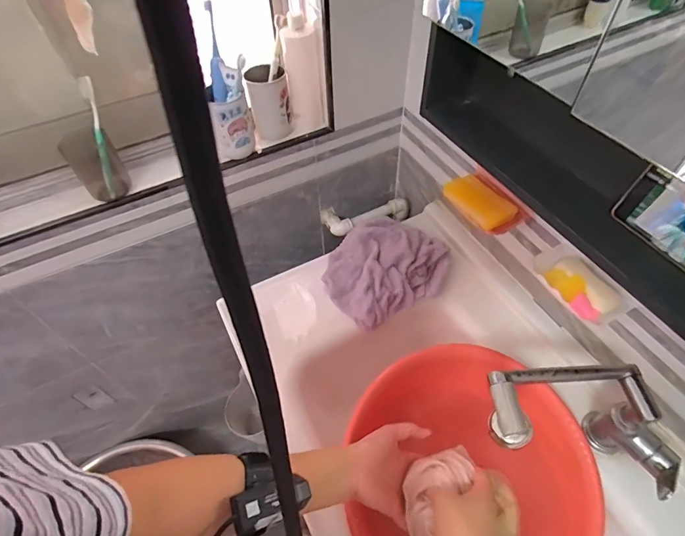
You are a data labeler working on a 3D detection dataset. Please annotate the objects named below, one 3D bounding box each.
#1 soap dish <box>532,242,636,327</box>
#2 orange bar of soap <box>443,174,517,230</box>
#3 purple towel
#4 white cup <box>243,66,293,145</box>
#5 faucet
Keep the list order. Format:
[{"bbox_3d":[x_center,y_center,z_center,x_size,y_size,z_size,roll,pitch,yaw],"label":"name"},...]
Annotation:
[{"bbox_3d":[0.335,0.020,0.584,0.087,0.027,0.133,-21,55,-13],"label":"soap dish"},{"bbox_3d":[0.229,-0.111,0.689,0.064,0.022,0.112,-30,58,-18],"label":"orange bar of soap"},{"bbox_3d":[0.083,-0.007,0.810,0.242,0.048,0.204,-31,58,-19],"label":"purple towel"},{"bbox_3d":[-0.141,-0.321,0.808,0.074,0.121,0.071,-1,54,2],"label":"white cup"},{"bbox_3d":[0.300,0.224,0.533,0.234,0.213,0.121,-6,54,-2],"label":"faucet"}]

